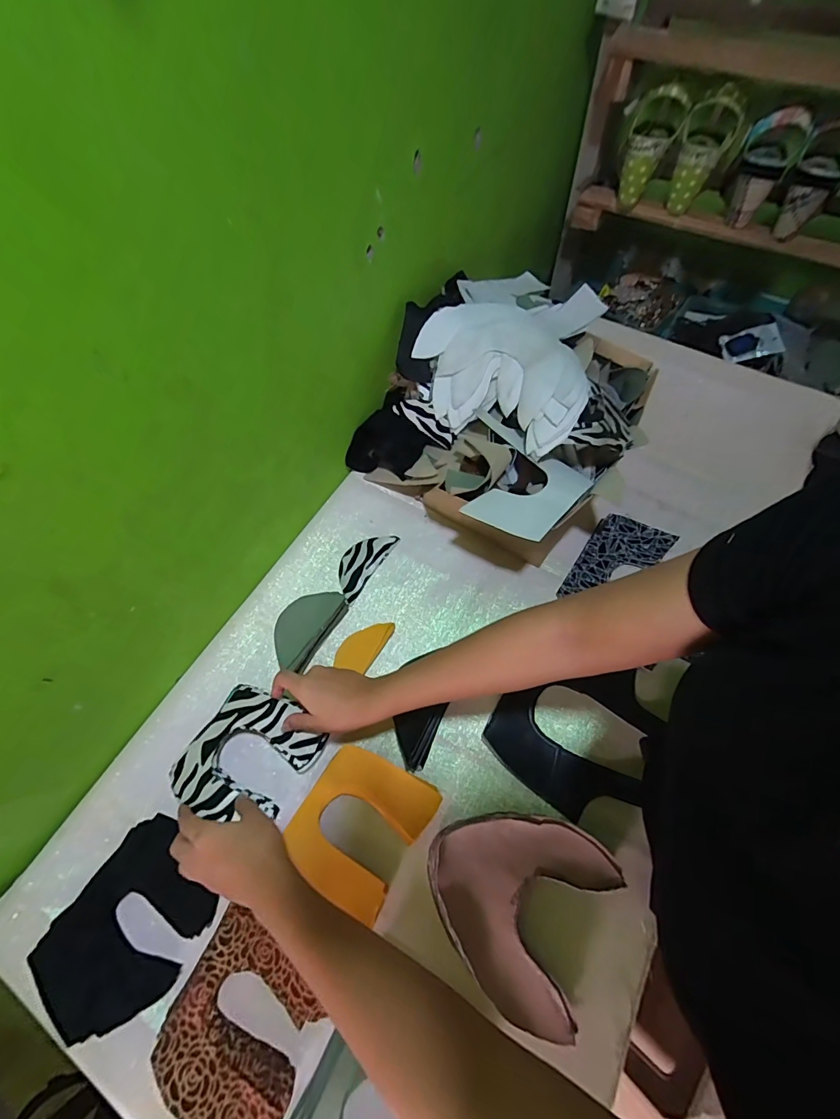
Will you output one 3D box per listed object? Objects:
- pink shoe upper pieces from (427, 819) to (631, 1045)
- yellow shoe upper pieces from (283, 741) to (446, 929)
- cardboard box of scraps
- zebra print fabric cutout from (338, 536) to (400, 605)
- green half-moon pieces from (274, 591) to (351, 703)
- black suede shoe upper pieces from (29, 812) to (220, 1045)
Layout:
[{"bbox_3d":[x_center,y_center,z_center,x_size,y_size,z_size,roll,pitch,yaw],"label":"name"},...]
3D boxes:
[{"bbox_3d":[0.094,0.335,0.446,0.167,0.027,0.163,30,68,15],"label":"pink shoe upper pieces"},{"bbox_3d":[-0.064,0.282,0.477,0.124,0.032,0.136,30,69,16],"label":"yellow shoe upper pieces"},{"bbox_3d":[0.127,-0.217,0.640,0.356,0.149,0.376,38,71,18],"label":"cardboard box of scraps"},{"bbox_3d":[-0.083,0.002,0.623,0.052,0.004,0.112,30,68,15],"label":"zebra print fabric cutout"},{"bbox_3d":[-0.146,0.087,0.567,0.061,0.031,0.108,32,67,5],"label":"green half-moon pieces"},{"bbox_3d":[-0.288,0.367,0.440,0.123,0.045,0.149,31,69,16],"label":"black suede shoe upper pieces"}]

